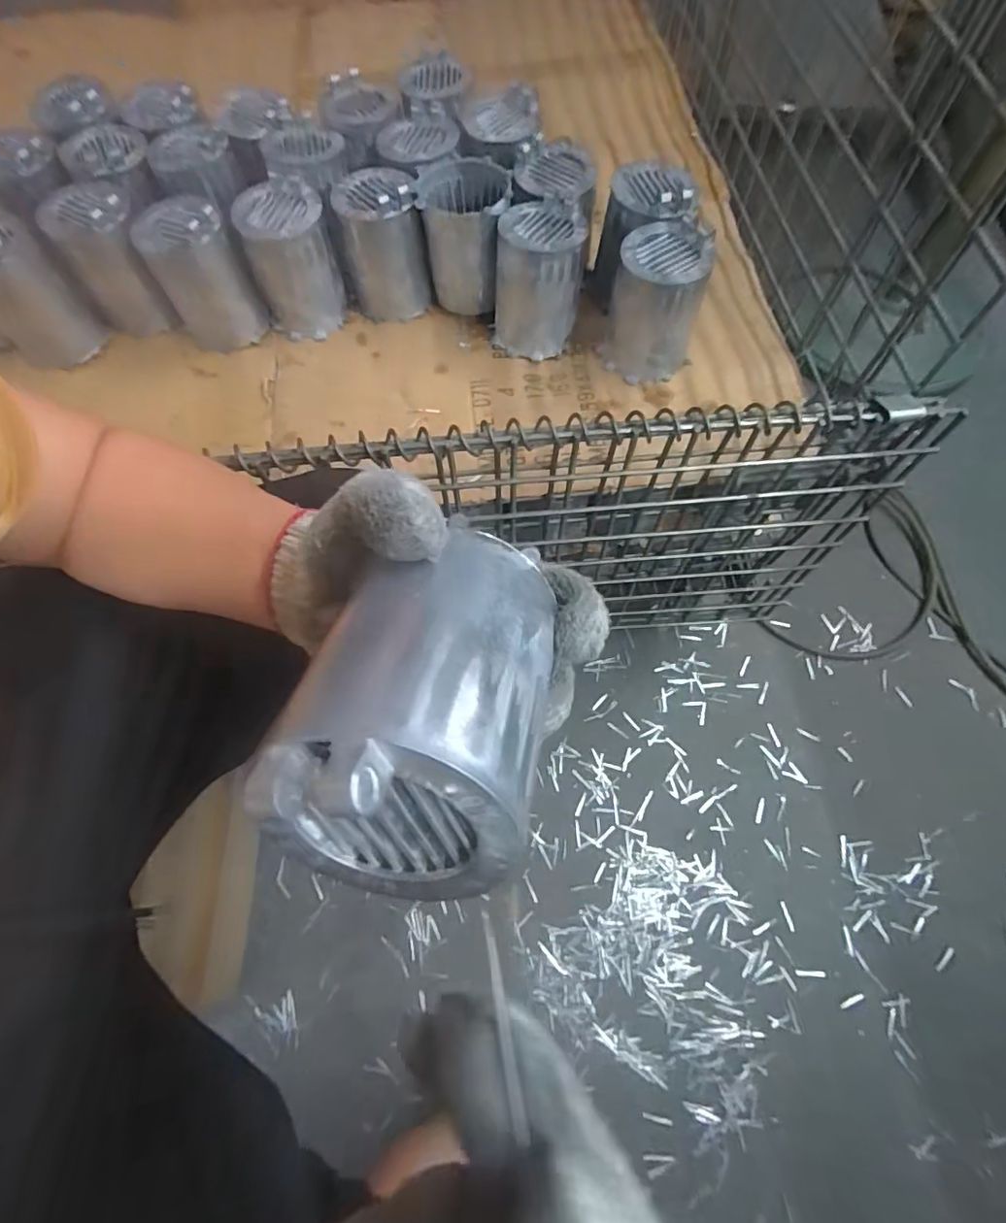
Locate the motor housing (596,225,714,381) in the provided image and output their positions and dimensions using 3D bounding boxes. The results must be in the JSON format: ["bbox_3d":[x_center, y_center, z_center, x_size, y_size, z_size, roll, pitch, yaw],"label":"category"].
[{"bbox_3d":[0.153,-0.309,0.563,0.089,0.125,0.090,8,69,3],"label":"motor housing"}]

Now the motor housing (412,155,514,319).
[{"bbox_3d":[-0.040,-0.401,0.602,0.094,0.117,0.092,4,68,2],"label":"motor housing"}]

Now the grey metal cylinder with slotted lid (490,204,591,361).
[{"bbox_3d":[0.037,-0.344,0.579,0.085,0.110,0.092,9,69,4],"label":"grey metal cylinder with slotted lid"}]

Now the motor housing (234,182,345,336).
[{"bbox_3d":[-0.226,-0.373,0.599,0.086,0.129,0.086,-28,71,-10],"label":"motor housing"}]

